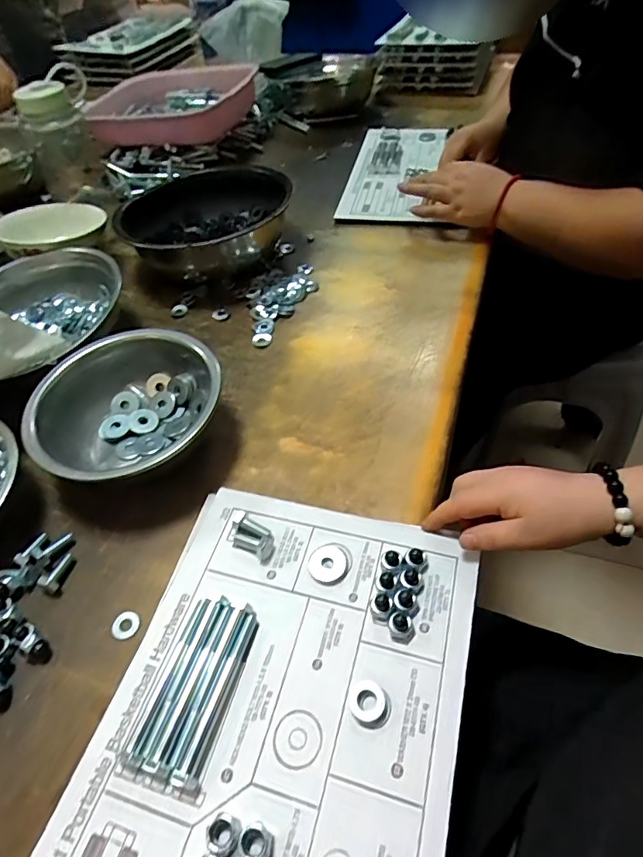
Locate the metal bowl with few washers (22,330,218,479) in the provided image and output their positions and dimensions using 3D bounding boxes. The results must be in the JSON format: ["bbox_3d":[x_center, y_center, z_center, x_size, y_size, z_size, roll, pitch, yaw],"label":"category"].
[{"bbox_3d":[-0.178,-0.010,0.463,0.157,0.071,0.159,-3,49,3],"label":"metal bowl with few washers"}]

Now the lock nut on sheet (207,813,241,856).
[{"bbox_3d":[-0.055,0.230,0.278,0.017,0.010,0.018,-3,49,3],"label":"lock nut on sheet"}]

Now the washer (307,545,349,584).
[{"bbox_3d":[0.005,0.105,0.384,0.030,0.004,0.031,-3,49,3],"label":"washer"}]

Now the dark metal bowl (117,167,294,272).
[{"bbox_3d":[-0.151,-0.283,0.684,0.177,0.077,0.184,19,53,19],"label":"dark metal bowl"}]

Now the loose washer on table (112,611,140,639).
[{"bbox_3d":[-0.149,0.150,0.376,0.021,0.004,0.020,-3,49,3],"label":"loose washer on table"}]

